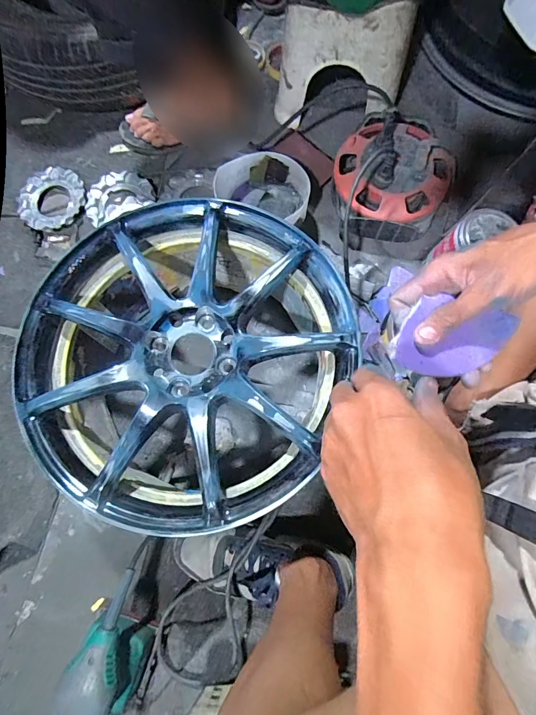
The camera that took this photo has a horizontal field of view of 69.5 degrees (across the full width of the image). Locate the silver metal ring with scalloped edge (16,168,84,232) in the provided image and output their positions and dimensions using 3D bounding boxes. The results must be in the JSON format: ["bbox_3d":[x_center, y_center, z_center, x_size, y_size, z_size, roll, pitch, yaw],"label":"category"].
[{"bbox_3d":[-0.418,-0.308,0.751,0.119,0.019,0.128,0,77,1],"label":"silver metal ring with scalloped edge"}]

